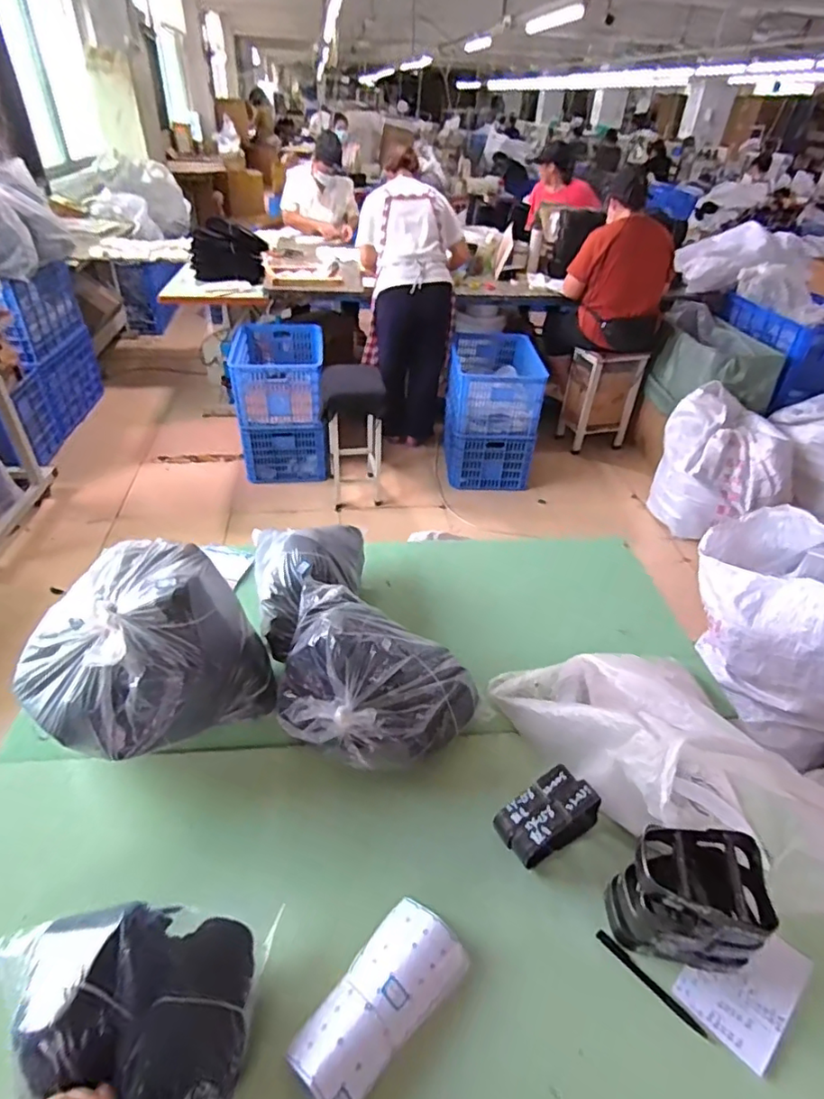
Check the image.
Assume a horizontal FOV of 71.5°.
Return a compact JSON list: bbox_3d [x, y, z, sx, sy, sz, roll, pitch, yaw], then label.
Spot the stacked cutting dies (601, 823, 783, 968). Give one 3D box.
[{"bbox_3d":[0.323,0.413,0.679,0.142,0.149,0.110,3,39,-1],"label":"stacked cutting dies"}]

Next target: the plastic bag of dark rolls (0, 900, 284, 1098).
[{"bbox_3d":[-0.297,0.442,0.571,0.270,0.088,0.171,8,39,5],"label":"plastic bag of dark rolls"}]

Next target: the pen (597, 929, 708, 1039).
[{"bbox_3d":[0.282,0.514,0.681,0.011,0.008,0.138,-29,49,-34],"label":"pen"}]

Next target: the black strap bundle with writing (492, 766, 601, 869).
[{"bbox_3d":[0.182,0.360,0.777,0.132,0.085,0.072,-17,43,-24],"label":"black strap bundle with writing"}]

